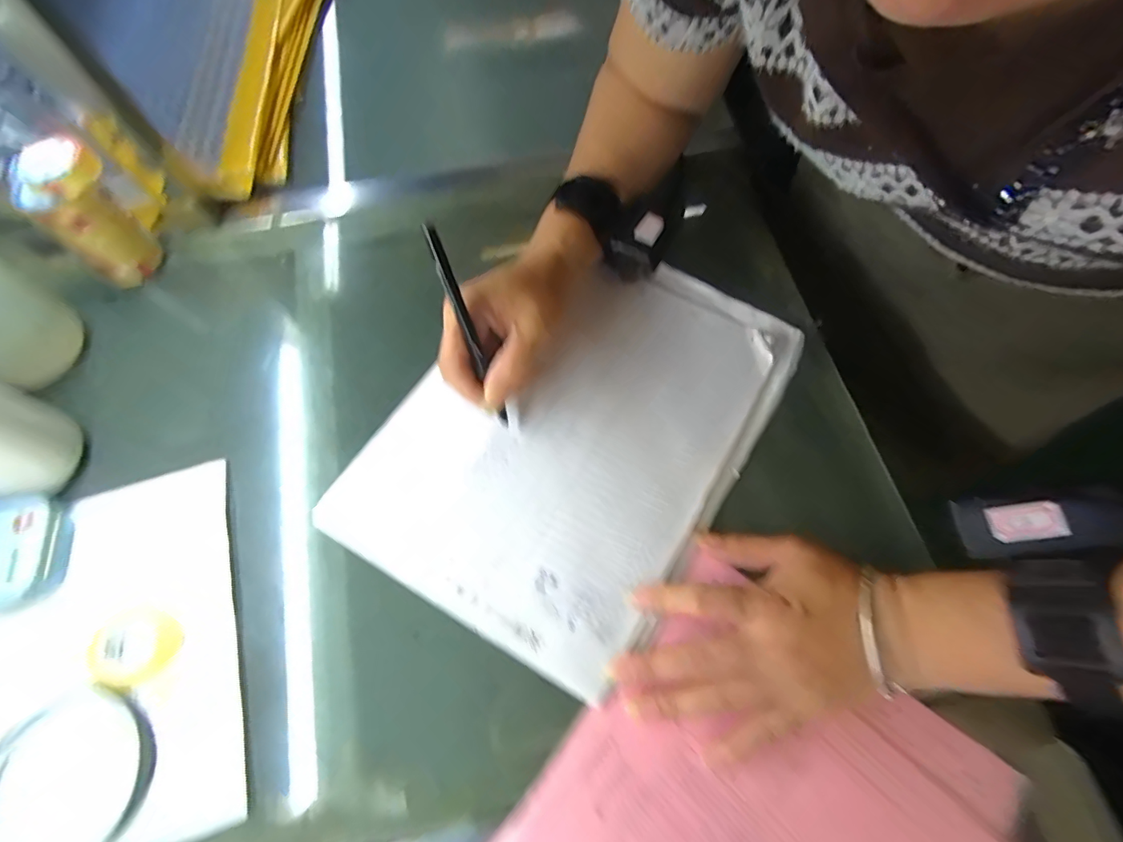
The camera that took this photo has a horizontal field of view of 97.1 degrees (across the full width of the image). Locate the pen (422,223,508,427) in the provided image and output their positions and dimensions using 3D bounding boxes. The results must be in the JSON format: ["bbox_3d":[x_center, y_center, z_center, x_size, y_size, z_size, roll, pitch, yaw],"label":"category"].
[{"bbox_3d":[-0.057,-0.053,0.310,0.009,0.136,0.007,-24,29,-11],"label":"pen"}]

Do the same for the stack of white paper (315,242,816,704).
[{"bbox_3d":[0.011,0.002,0.352,0.219,0.012,0.295,31,70,11],"label":"stack of white paper"}]

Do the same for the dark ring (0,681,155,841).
[{"bbox_3d":[-0.276,0.200,0.272,0.090,0.009,0.090,0,67,-1],"label":"dark ring"}]

